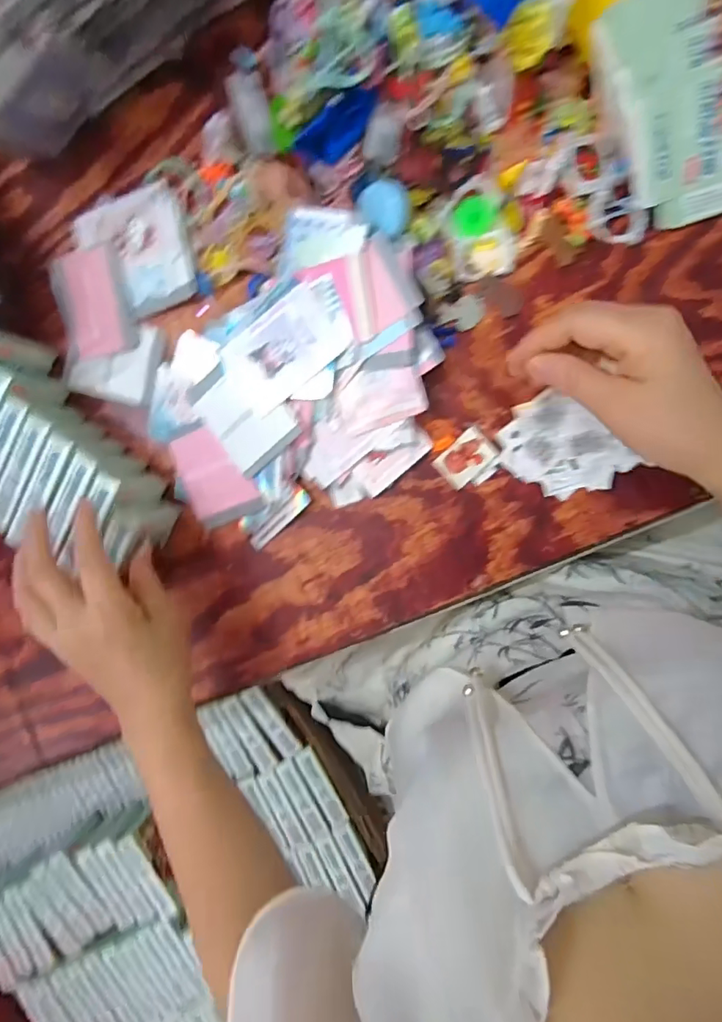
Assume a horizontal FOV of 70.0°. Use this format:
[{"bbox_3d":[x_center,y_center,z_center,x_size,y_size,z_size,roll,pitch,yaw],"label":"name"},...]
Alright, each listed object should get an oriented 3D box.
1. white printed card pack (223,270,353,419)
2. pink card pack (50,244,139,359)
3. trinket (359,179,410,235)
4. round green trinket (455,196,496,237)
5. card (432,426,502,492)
[{"bbox_3d":[-0.055,-0.127,0.395,0.104,0.006,0.060,-34,90,10],"label":"white printed card pack"},{"bbox_3d":[-0.227,-0.176,0.439,0.065,0.007,0.087,-11,94,9],"label":"pink card pack"},{"bbox_3d":[0.018,-0.223,0.376,0.033,0.011,0.042,-29,91,10],"label":"trinket"},{"bbox_3d":[0.084,-0.218,0.380,0.029,0.005,0.025,-2,96,8],"label":"round green trinket"},{"bbox_3d":[0.082,-0.041,0.404,0.043,0.006,0.030,-42,89,10],"label":"card"}]

